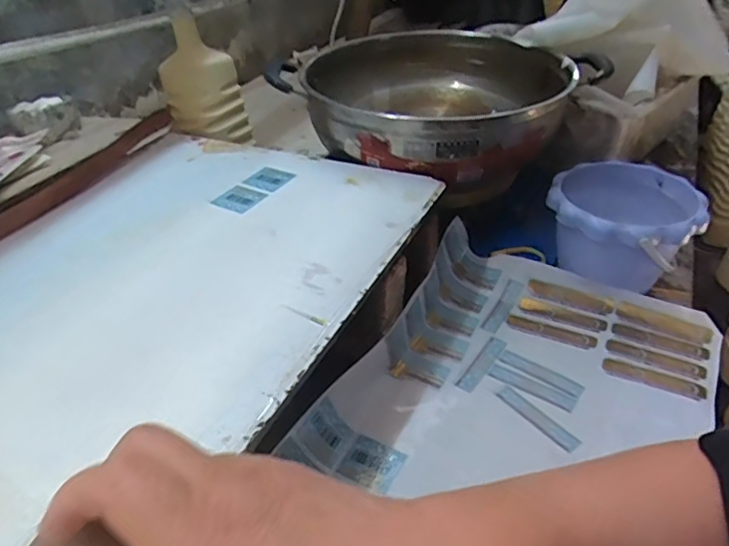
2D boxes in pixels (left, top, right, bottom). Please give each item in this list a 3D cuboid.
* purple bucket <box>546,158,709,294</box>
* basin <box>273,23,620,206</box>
[{"bbox_3d":[0.290,-0.040,0.657,0.151,0.123,0.147,1,38,-1],"label":"purple bucket"},{"bbox_3d":[0.100,-0.226,0.751,0.327,0.101,0.357,1,38,-1],"label":"basin"}]

